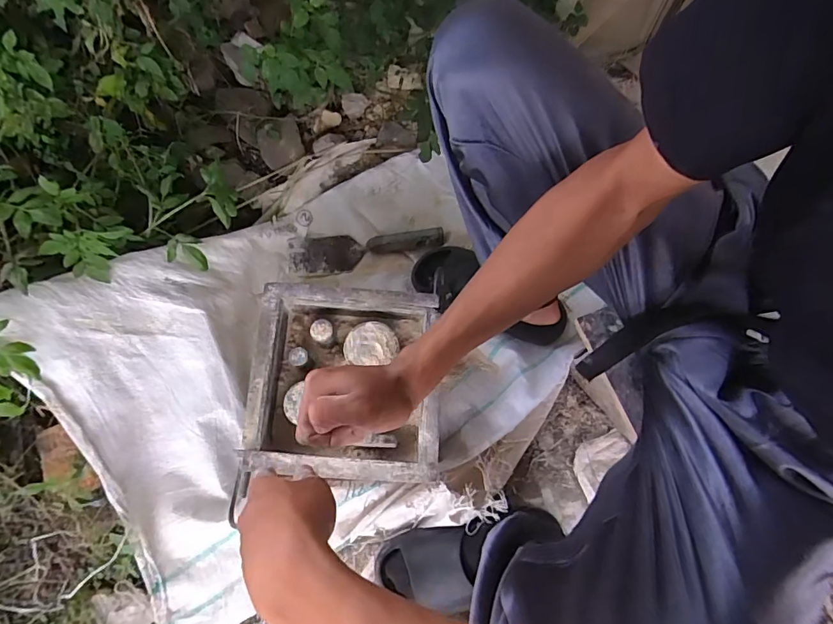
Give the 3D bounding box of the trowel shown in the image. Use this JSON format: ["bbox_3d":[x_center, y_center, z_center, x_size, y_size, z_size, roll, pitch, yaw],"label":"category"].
[{"bbox_3d":[-0.089,-0.113,0.812,0.265,0.030,0.069,-6,68,-1],"label":"trowel"}]

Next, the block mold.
[{"bbox_3d":[-0.098,0.089,0.635,0.231,0.079,0.237,3,68,2],"label":"block mold"}]

